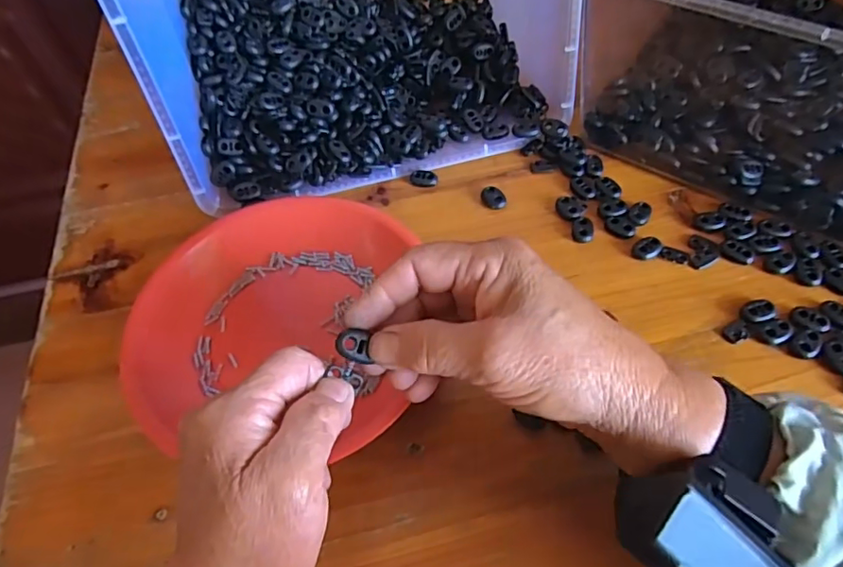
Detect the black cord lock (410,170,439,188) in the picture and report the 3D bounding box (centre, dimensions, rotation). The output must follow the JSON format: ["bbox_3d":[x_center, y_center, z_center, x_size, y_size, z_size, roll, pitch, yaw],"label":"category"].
[{"bbox_3d":[0.002,-0.084,0.442,0.022,0.008,0.015,3,57,6],"label":"black cord lock"}]

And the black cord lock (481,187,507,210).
[{"bbox_3d":[0.055,-0.065,0.425,0.015,0.009,0.020,-35,61,-18],"label":"black cord lock"}]

